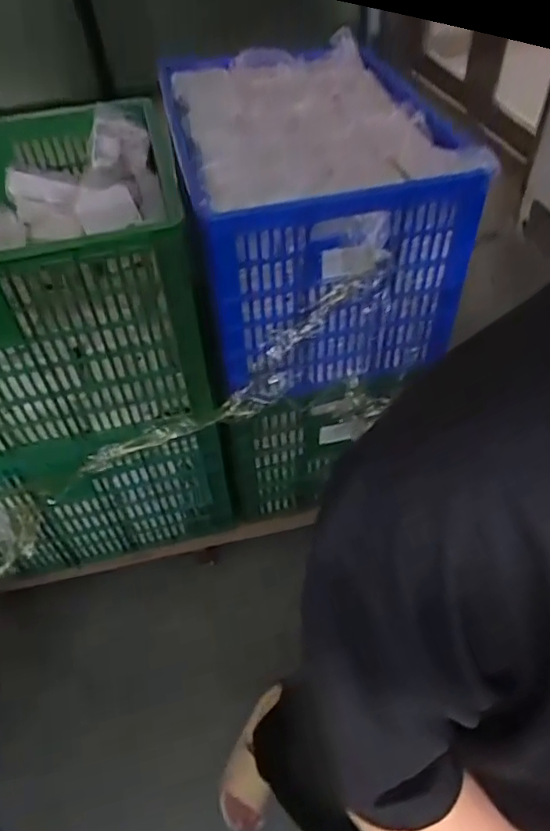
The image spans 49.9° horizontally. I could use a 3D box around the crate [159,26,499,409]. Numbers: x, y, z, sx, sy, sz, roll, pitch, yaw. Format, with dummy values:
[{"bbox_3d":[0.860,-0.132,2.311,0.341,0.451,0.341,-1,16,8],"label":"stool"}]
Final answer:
[{"bbox_3d":[0.060,-0.395,1.142,0.437,0.415,0.577,-11,50,-6],"label":"crate"}]

